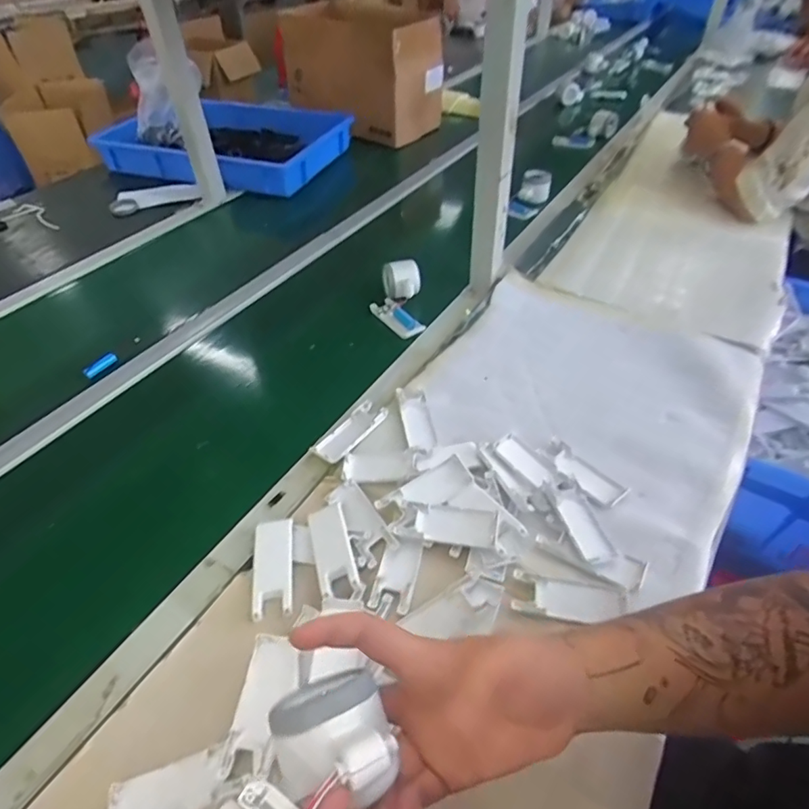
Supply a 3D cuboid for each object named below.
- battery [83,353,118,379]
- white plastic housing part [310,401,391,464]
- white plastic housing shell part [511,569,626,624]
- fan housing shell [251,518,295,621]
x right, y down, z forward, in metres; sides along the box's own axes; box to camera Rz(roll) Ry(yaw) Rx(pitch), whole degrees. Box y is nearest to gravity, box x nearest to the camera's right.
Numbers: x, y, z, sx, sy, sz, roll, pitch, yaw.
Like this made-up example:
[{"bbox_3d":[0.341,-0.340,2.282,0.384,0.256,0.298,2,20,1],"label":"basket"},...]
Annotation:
[{"bbox_3d":[-0.456,-0.059,0.775,0.018,0.014,0.048,28,52,28],"label":"battery"},{"bbox_3d":[-0.066,0.033,0.649,0.043,0.010,0.101,30,52,28],"label":"white plastic housing part"},{"bbox_3d":[0.157,0.186,0.495,0.100,0.009,0.041,7,45,10],"label":"white plastic housing shell part"},{"bbox_3d":[-0.134,0.164,0.527,0.041,0.013,0.097,-6,44,-4],"label":"fan housing shell"}]

